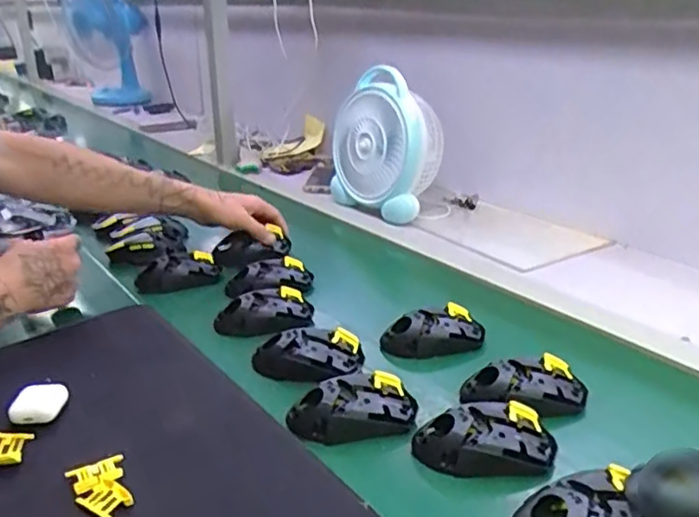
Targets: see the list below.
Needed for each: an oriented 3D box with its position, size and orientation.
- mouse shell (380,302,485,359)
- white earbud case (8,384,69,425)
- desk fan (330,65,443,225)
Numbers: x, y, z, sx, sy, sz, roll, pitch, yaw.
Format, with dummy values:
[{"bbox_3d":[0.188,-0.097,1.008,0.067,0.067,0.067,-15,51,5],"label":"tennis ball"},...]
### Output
[{"bbox_3d":[0.097,0.083,0.708,0.115,0.040,0.059,-10,25,-20],"label":"mouse shell"},{"bbox_3d":[-0.286,0.133,0.575,0.044,0.017,0.034,-2,24,-3],"label":"white earbud case"},{"bbox_3d":[0.066,-0.207,1.140,0.106,0.230,0.208,-17,29,-32],"label":"desk fan"}]

